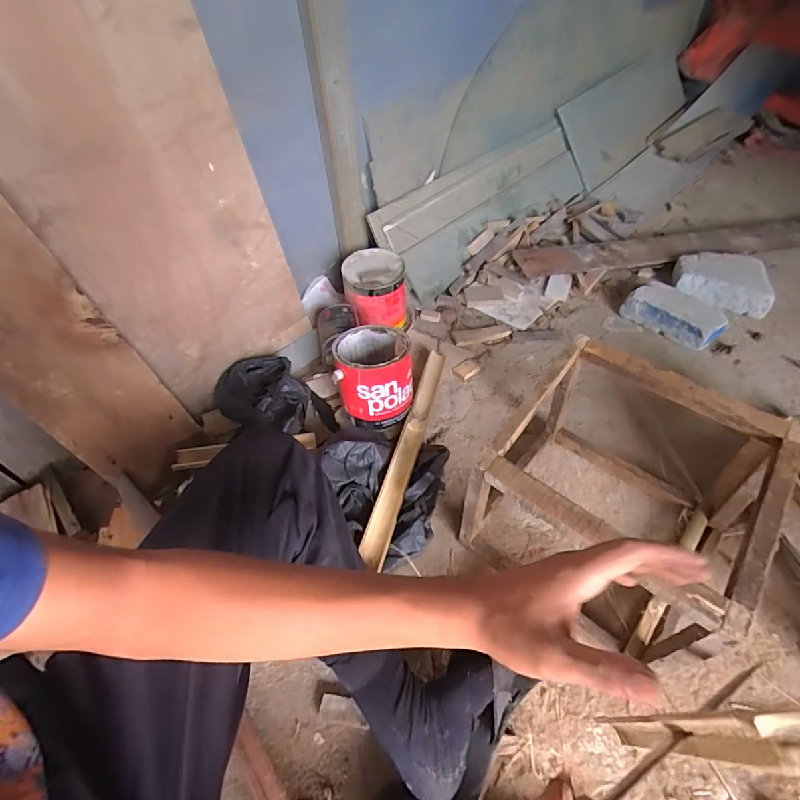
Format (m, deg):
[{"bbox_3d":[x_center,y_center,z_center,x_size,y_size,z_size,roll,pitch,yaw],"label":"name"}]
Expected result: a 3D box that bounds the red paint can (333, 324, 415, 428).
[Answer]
[{"bbox_3d":[-0.054,-0.050,0.899,0.150,0.175,0.152,-10,38,-8],"label":"red paint can"}]

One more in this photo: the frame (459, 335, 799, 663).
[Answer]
[{"bbox_3d":[0.326,0.138,0.671,0.318,0.286,0.350,33,58,28],"label":"frame"}]

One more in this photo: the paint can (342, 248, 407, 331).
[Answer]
[{"bbox_3d":[-0.060,-0.267,1.102,0.150,0.148,0.166,-7,49,-2],"label":"paint can"}]

